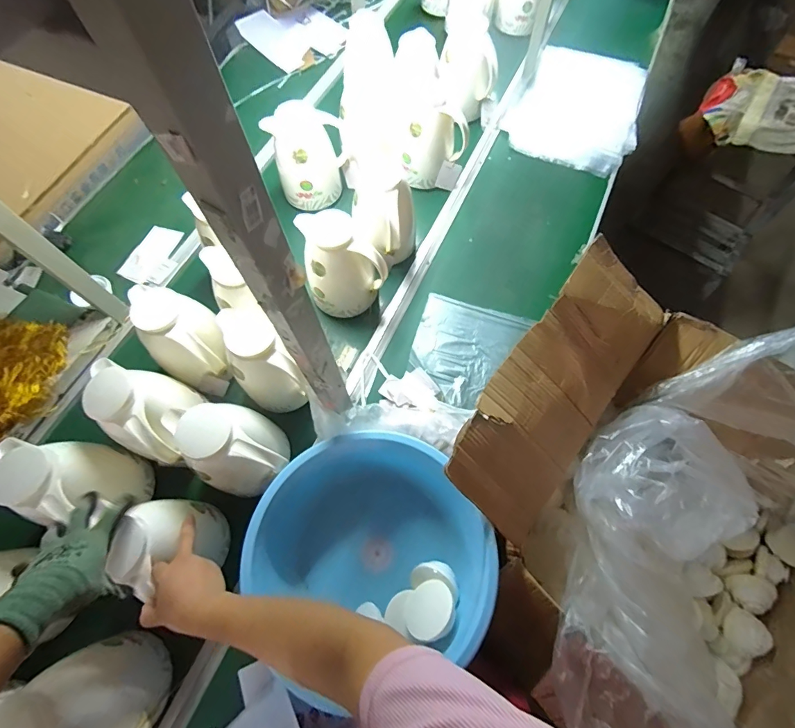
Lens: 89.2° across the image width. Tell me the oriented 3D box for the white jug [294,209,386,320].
[{"bbox_3d":[-0.112,-0.195,0.838,0.157,0.208,0.130,-16,67,-5],"label":"white jug"}]

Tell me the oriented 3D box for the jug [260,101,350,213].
[{"bbox_3d":[-0.206,-0.500,0.963,0.173,0.216,0.152,-11,66,-3],"label":"jug"}]

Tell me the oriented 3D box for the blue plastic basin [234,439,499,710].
[{"bbox_3d":[-0.043,0.304,0.663,0.344,0.163,0.340,-1,66,2],"label":"blue plastic basin"}]

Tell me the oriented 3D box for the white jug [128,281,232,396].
[{"bbox_3d":[-0.398,-0.035,0.770,0.164,0.205,0.119,31,71,14],"label":"white jug"}]

